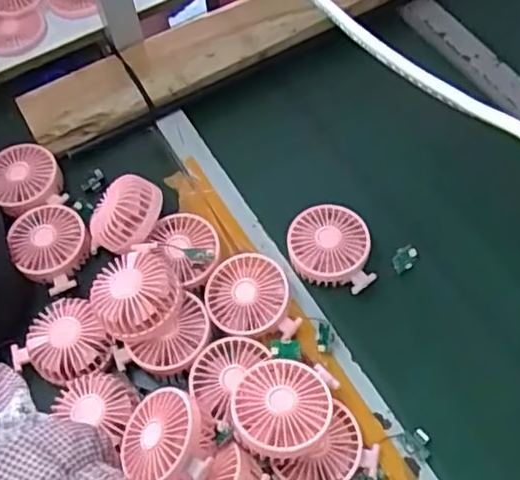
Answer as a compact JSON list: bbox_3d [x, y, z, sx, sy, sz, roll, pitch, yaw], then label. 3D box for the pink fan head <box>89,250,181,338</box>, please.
[{"bbox_3d":[-0.122,0.059,0.640,0.086,0.050,0.082,-3,57,4],"label":"pink fan head"}]

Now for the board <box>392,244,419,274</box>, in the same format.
[{"bbox_3d":[0.160,0.021,0.697,0.030,0.026,0.004,-31,18,-6],"label":"board"}]

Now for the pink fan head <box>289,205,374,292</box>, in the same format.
[{"bbox_3d":[0.076,0.011,0.697,0.086,0.038,0.095,-4,56,3],"label":"pink fan head"}]

